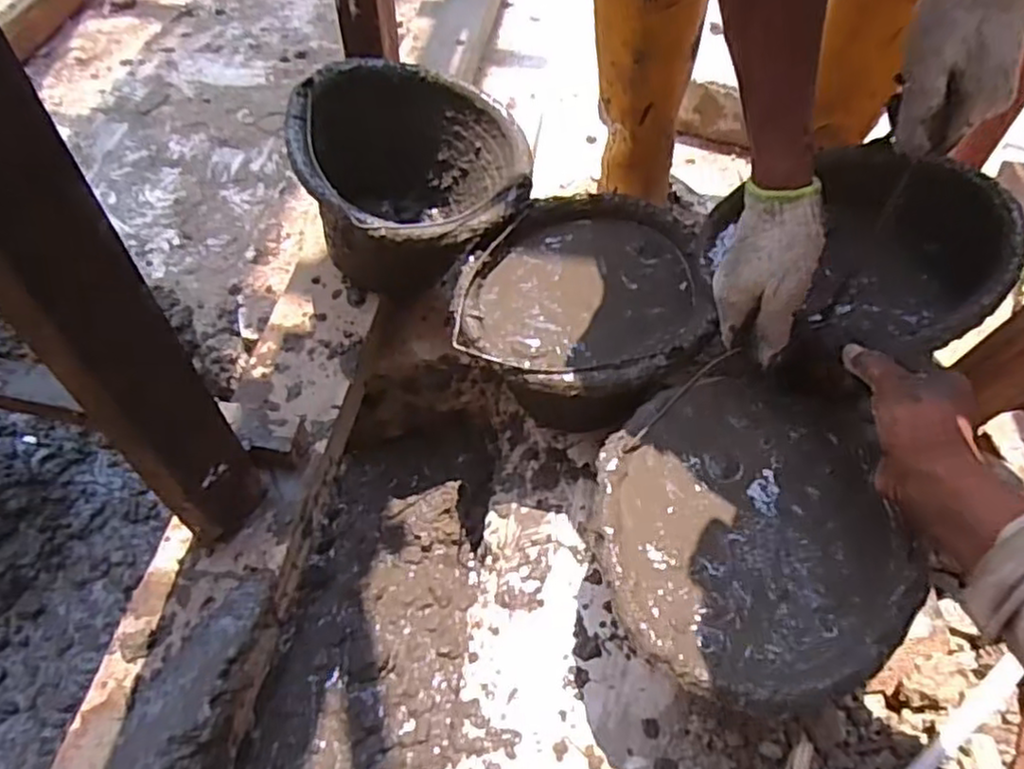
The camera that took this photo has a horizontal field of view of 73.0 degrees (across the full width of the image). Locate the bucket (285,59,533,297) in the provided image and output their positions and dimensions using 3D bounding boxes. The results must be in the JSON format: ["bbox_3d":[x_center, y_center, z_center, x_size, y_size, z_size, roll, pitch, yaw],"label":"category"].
[{"bbox_3d":[-0.101,-0.207,0.765,0.232,0.200,0.248,5,55,2],"label":"bucket"}]

